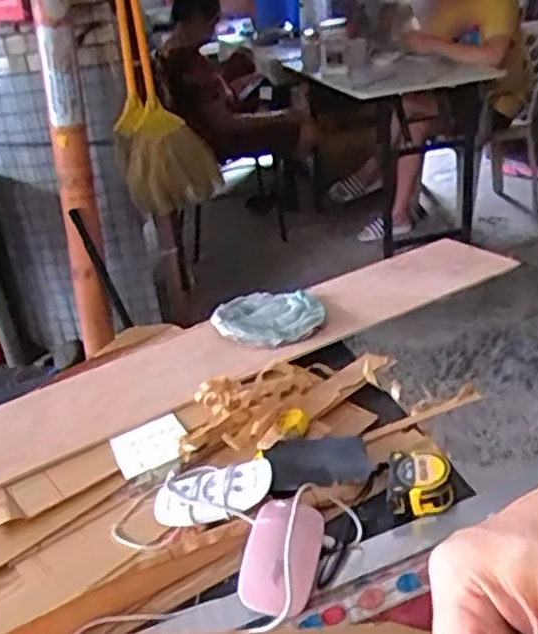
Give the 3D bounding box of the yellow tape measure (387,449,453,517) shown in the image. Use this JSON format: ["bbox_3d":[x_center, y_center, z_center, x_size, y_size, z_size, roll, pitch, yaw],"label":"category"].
[{"bbox_3d":[0.153,0.167,0.748,0.060,0.038,0.067,-1,28,10],"label":"yellow tape measure"}]

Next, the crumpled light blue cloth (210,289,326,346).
[{"bbox_3d":[0.002,-0.003,1.100,0.158,0.023,0.153,1,28,14],"label":"crumpled light blue cloth"}]

